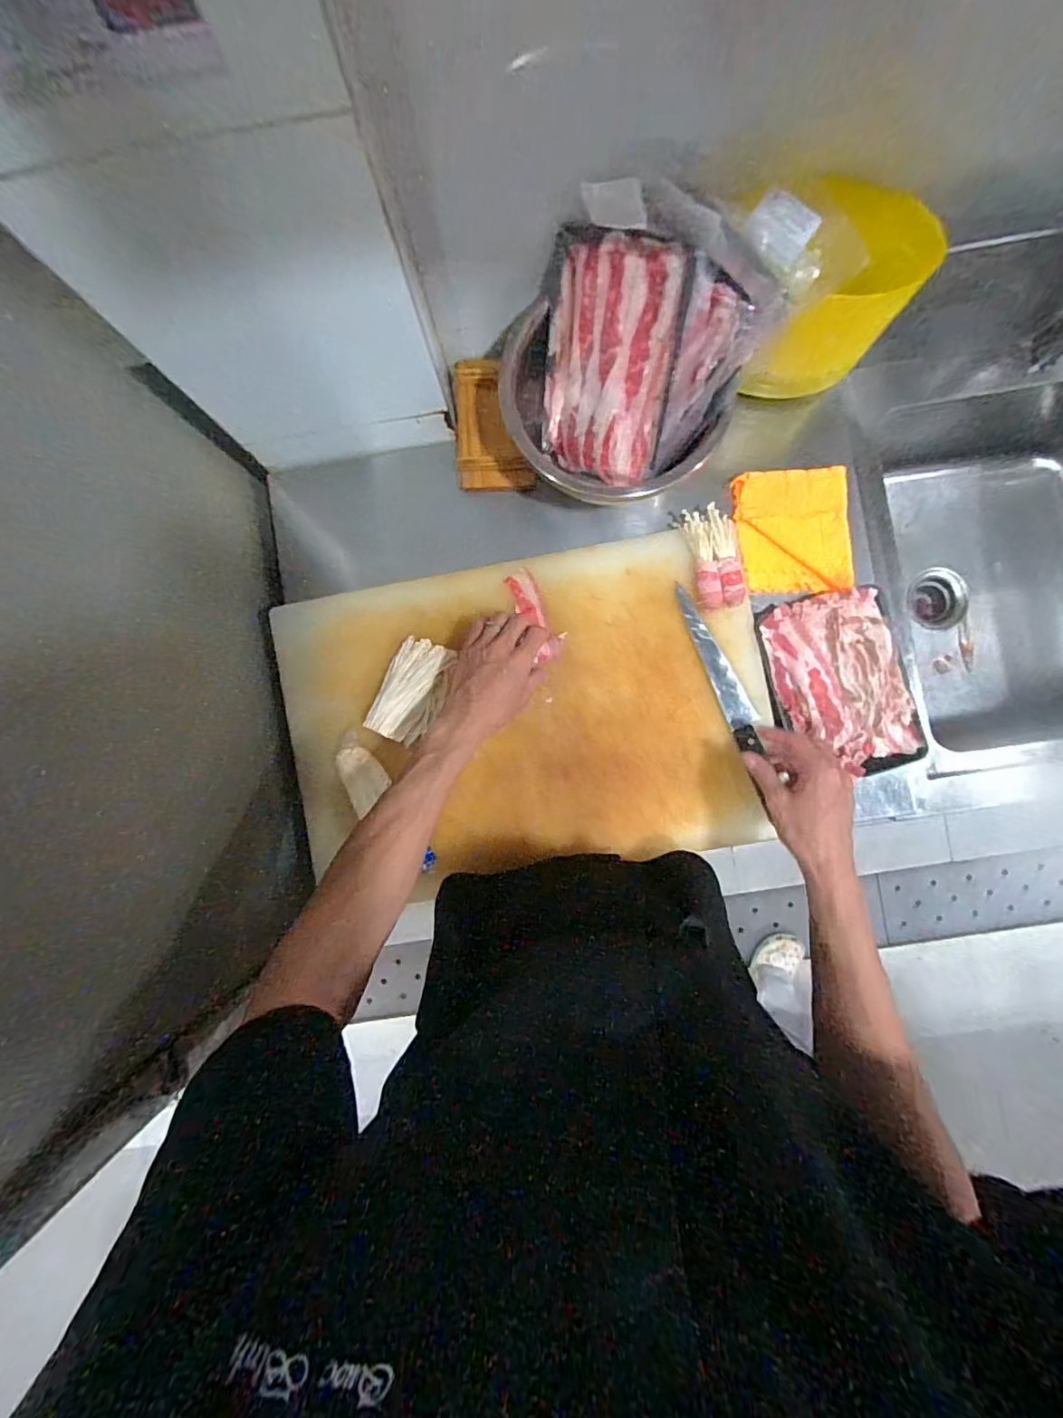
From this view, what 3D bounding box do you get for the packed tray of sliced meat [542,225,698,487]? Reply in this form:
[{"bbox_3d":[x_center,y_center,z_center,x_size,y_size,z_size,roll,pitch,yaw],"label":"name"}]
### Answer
[{"bbox_3d":[0.076,-0.369,0.556,0.157,0.216,0.023,30,49,23],"label":"packed tray of sliced meat"}]

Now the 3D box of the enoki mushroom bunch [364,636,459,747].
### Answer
[{"bbox_3d":[-0.145,-0.022,0.622,0.068,0.035,0.126,21,89,3],"label":"enoki mushroom bunch"}]

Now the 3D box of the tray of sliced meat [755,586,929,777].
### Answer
[{"bbox_3d":[0.375,-0.030,0.626,0.161,0.026,0.221,-11,87,2],"label":"tray of sliced meat"}]

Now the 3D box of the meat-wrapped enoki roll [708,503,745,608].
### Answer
[{"bbox_3d":[0.239,-0.187,0.623,0.034,0.021,0.123,-7,88,2],"label":"meat-wrapped enoki roll"}]

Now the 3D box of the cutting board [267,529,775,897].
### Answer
[{"bbox_3d":[-0.008,0.011,0.630,0.571,0.036,0.378,-10,87,2],"label":"cutting board"}]

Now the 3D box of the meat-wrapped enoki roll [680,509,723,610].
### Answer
[{"bbox_3d":[0.206,-0.182,0.617,0.030,0.019,0.121,-12,87,1],"label":"meat-wrapped enoki roll"}]

